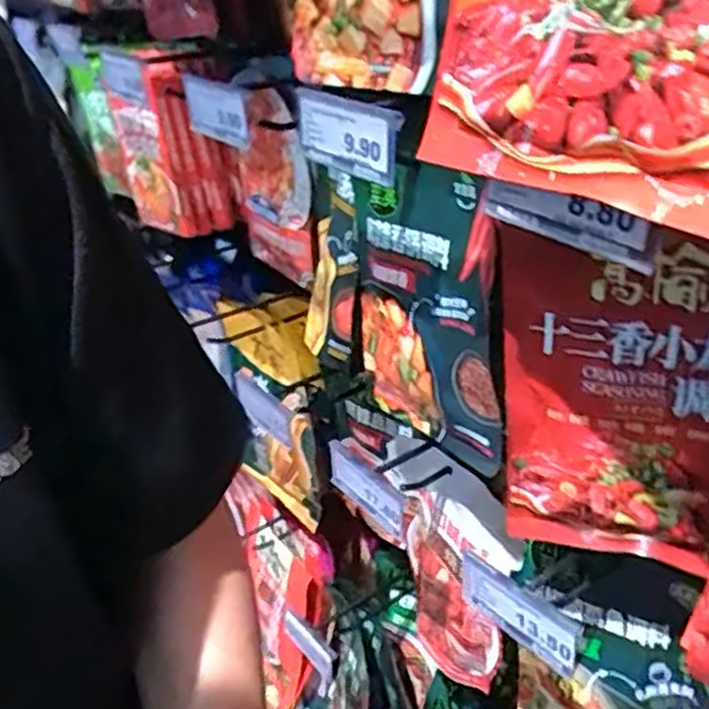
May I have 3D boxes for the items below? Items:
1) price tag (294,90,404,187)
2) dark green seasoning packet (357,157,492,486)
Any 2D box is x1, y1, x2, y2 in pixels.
[{"bbox_3d":[-0.007,-0.139,0.465,0.007,0.046,0.099,-26,37,-30],"label":"price tag"},{"bbox_3d":[0.049,-0.033,0.556,0.019,0.222,0.160,-23,36,-27],"label":"dark green seasoning packet"}]

